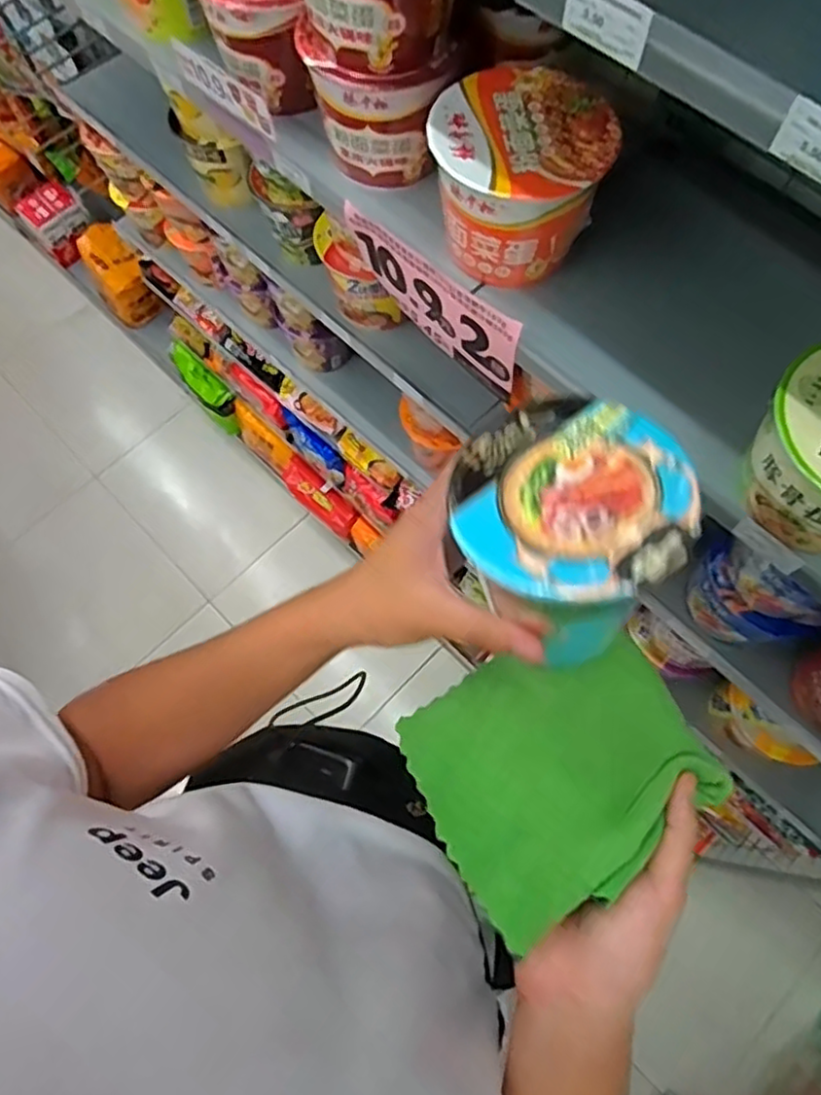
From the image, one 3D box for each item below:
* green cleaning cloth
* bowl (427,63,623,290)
[{"bbox_3d":[0.081,0.121,0.379,0.152,0.043,0.126,-30,72,-10],"label":"green cleaning cloth"},{"bbox_3d":[0.088,-0.309,0.567,0.136,0.102,0.128,0,69,1],"label":"bowl"}]

